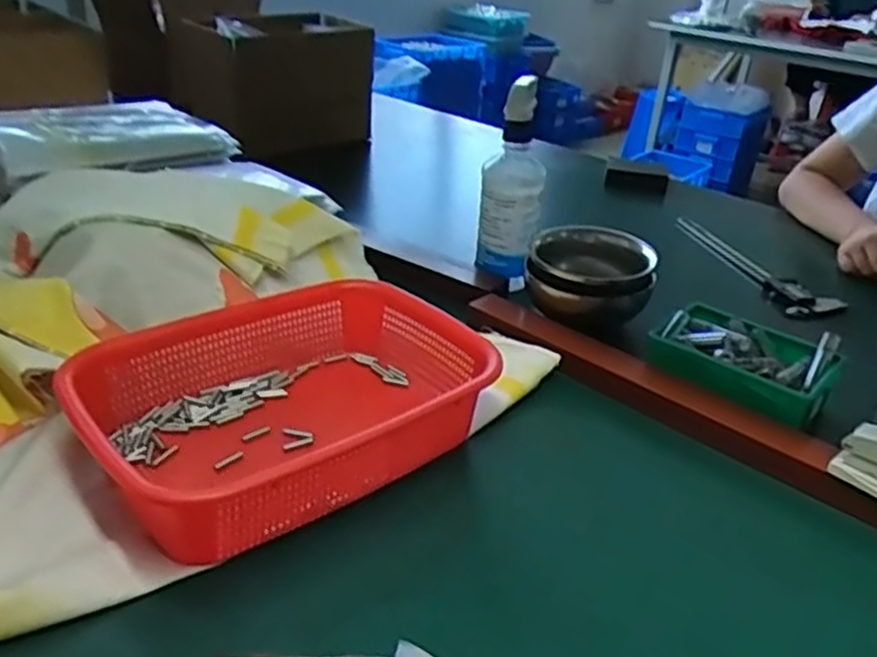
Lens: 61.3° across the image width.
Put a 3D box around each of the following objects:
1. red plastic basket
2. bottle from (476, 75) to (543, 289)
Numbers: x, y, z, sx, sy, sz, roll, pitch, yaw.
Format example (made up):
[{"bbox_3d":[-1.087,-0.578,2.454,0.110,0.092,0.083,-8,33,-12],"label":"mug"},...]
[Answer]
[{"bbox_3d":[-0.113,0.052,0.558,0.290,0.093,0.215,-20,36,-35],"label":"red plastic basket"},{"bbox_3d":[0.079,-0.153,0.783,0.063,0.197,0.076,7,28,4],"label":"bottle"}]

